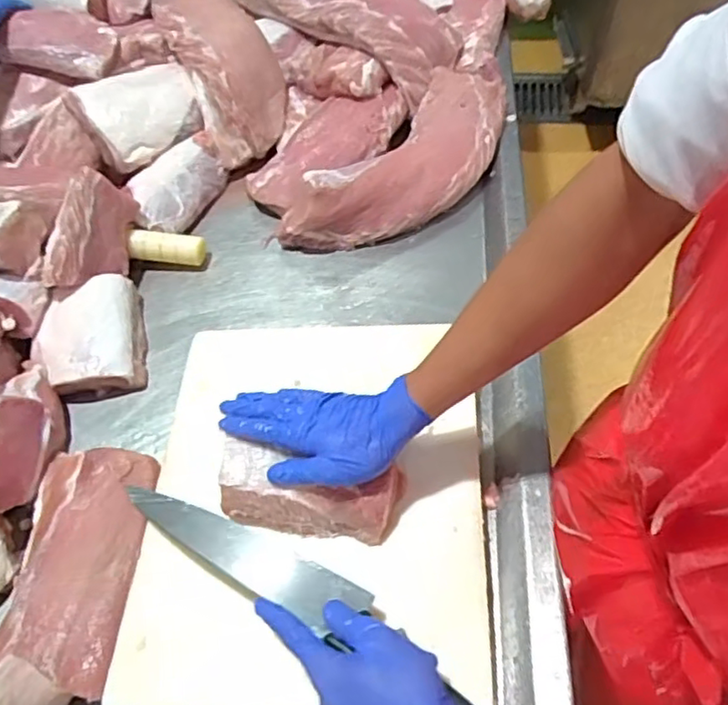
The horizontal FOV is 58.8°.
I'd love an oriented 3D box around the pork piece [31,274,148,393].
[{"bbox_3d":[-0.311,-0.020,0.729,0.110,0.043,0.136,-14,56,-6],"label":"pork piece"}]

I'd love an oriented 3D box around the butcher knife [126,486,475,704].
[{"bbox_3d":[-0.049,0.189,0.513,0.351,0.034,0.046,22,59,26],"label":"butcher knife"}]

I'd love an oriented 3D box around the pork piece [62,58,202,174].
[{"bbox_3d":[-0.302,-0.333,0.877,0.155,0.065,0.126,-37,61,-20],"label":"pork piece"}]

